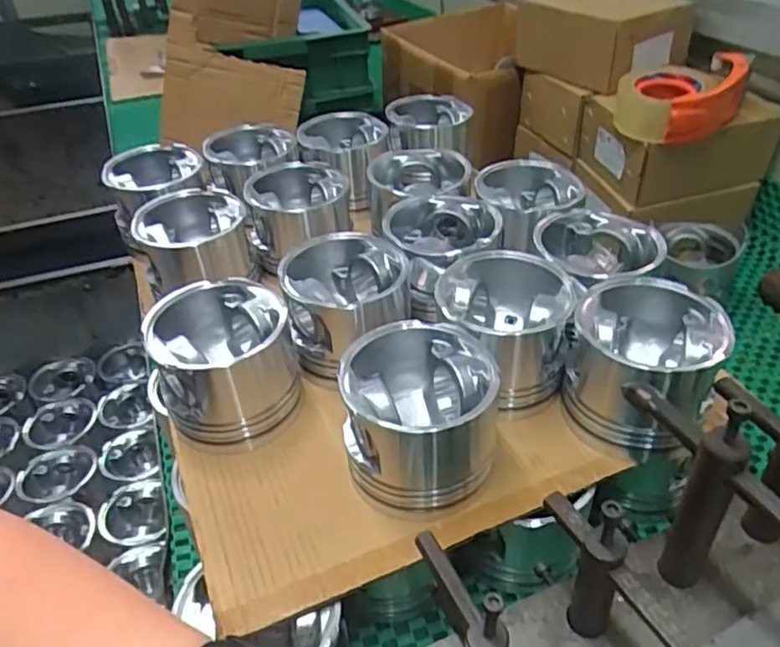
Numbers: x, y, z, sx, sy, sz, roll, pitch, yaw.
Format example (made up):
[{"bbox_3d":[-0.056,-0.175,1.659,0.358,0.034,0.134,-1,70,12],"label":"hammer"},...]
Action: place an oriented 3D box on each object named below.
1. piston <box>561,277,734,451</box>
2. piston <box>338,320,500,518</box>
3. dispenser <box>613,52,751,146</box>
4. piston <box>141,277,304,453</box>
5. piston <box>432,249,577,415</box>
[{"bbox_3d":[0.198,0.032,0.496,0.107,0.091,0.108,-2,37,1],"label":"piston"},{"bbox_3d":[0.021,0.074,0.465,0.105,0.100,0.114,-1,37,3],"label":"piston"},{"bbox_3d":[0.349,-0.272,0.760,0.135,0.076,0.127,15,40,23],"label":"dispenser"},{"bbox_3d":[-0.137,0.035,0.526,0.113,0.103,0.113,-13,38,-13],"label":"piston"},{"bbox_3d":[0.095,0.008,0.535,0.103,0.096,0.105,2,37,7],"label":"piston"}]

